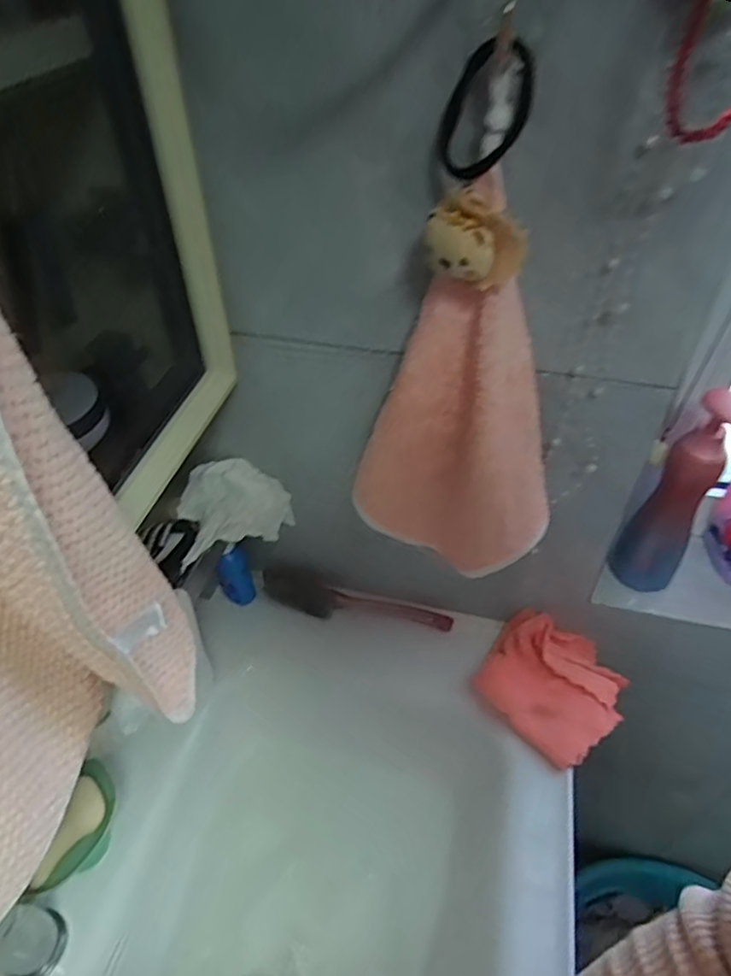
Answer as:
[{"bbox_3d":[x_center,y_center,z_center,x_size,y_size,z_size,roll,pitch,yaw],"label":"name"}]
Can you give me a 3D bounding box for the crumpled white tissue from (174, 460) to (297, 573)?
[{"bbox_3d":[-0.134,0.030,0.636,0.121,0.077,0.100,-17,48,-16],"label":"crumpled white tissue"}]

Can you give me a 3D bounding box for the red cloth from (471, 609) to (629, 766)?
[{"bbox_3d":[0.206,0.206,0.668,0.138,0.038,0.141,-35,54,-29],"label":"red cloth"}]

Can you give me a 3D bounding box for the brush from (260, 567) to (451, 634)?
[{"bbox_3d":[-0.014,0.136,0.728,0.233,0.046,0.035,9,46,10],"label":"brush"}]

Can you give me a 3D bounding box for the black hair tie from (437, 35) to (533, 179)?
[{"bbox_3d":[0.068,-0.214,0.350,0.045,0.077,0.013,36,54,3],"label":"black hair tie"}]

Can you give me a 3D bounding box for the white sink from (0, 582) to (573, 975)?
[{"bbox_3d":[-0.064,0.478,0.536,0.454,0.173,0.787,6,46,7],"label":"white sink"}]

